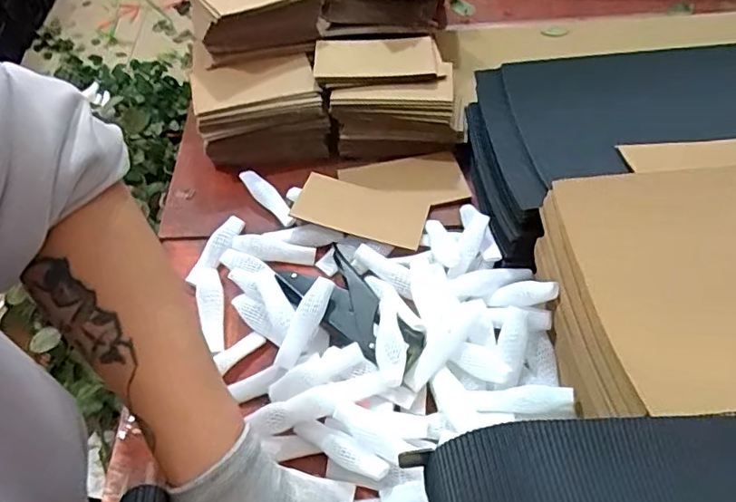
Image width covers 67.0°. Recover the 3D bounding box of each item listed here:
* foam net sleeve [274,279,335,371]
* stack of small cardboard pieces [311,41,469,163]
[{"bbox_3d":[-0.060,0.064,0.508,0.024,0.016,0.091,17,57,18],"label":"foam net sleeve"},{"bbox_3d":[0.022,-0.185,0.666,0.165,0.081,0.125,-1,52,-1],"label":"stack of small cardboard pieces"}]

